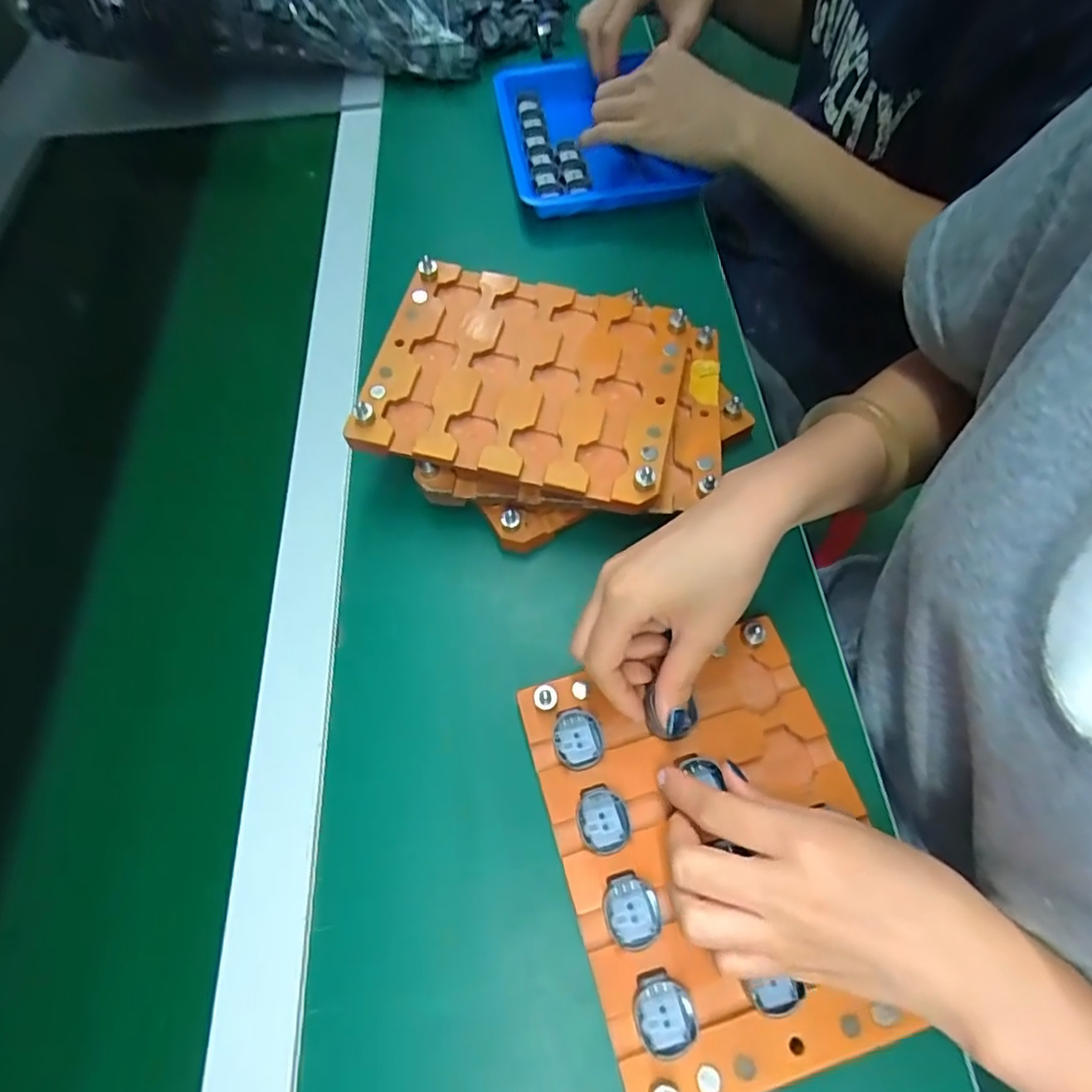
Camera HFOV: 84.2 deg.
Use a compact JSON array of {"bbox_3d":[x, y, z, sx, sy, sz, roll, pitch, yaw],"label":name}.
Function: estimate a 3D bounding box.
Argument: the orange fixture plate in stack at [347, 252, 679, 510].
[{"bbox_3d":[-0.014,-0.109,0.379,0.185,0.024,0.149,11,63,8],"label":"orange fixture plate in stack"}]

